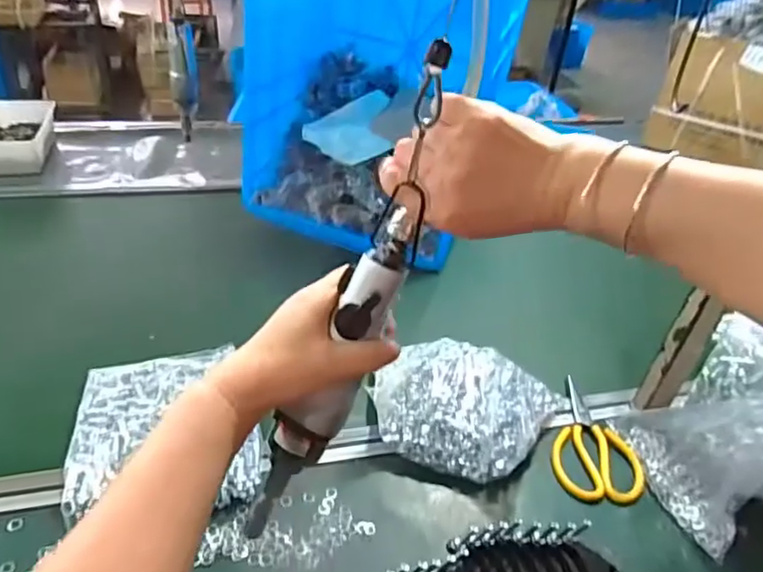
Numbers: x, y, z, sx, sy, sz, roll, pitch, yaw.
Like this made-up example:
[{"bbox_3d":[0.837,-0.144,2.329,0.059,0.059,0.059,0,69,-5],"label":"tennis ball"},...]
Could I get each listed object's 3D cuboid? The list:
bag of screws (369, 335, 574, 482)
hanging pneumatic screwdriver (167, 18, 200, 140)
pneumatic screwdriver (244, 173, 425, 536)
[{"bbox_3d":[0.104,0.143,0.703,0.224,0.070,0.167,15,40,10],"label":"bag of screws"},{"bbox_3d":[-0.331,-0.338,0.974,0.046,0.189,0.046,-9,41,-18],"label":"hanging pneumatic screwdriver"},{"bbox_3d":[-0.038,0.073,0.402,0.034,0.265,0.036,36,21,31],"label":"pneumatic screwdriver"}]

